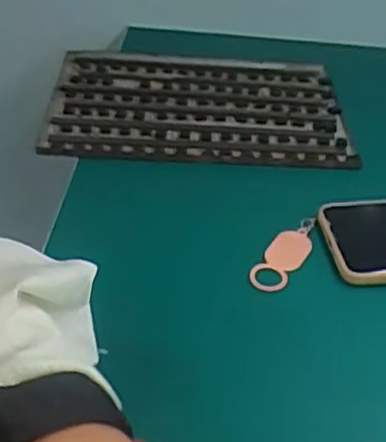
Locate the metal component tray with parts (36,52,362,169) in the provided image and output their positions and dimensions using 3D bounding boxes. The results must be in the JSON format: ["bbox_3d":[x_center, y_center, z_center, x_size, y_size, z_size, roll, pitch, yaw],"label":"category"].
[{"bbox_3d":[0.004,-0.097,0.601,0.241,0.017,0.169,2,37,-1],"label":"metal component tray with parts"}]

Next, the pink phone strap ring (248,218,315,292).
[{"bbox_3d":[0.061,0.019,0.457,0.022,0.008,0.072,23,41,25],"label":"pink phone strap ring"}]

